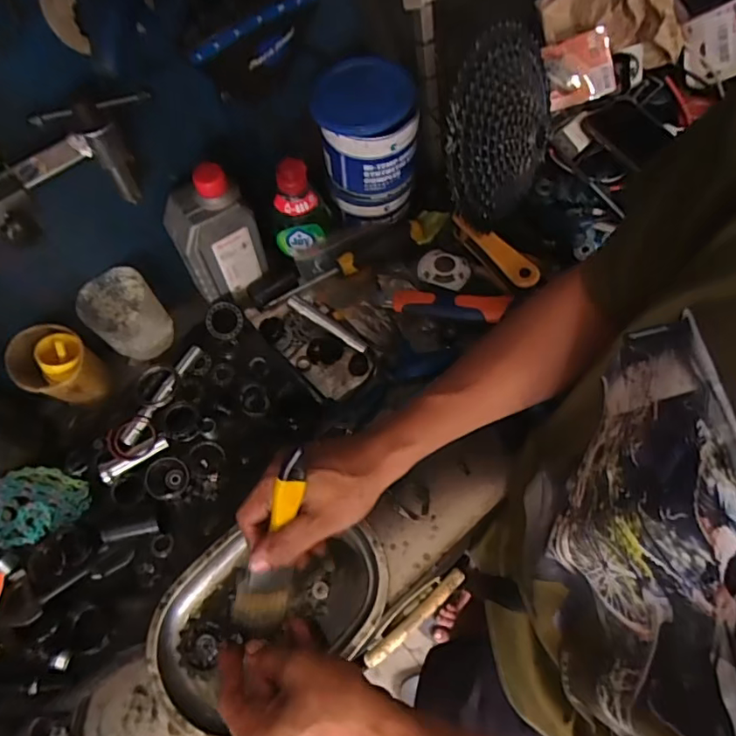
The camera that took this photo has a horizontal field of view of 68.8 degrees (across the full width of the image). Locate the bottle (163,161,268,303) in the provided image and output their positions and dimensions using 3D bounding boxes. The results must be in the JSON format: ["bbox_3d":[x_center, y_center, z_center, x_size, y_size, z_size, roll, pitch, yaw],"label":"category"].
[{"bbox_3d":[-0.161,-0.137,0.563,0.081,0.156,0.050,-35,68,-12],"label":"bottle"}]

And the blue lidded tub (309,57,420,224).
[{"bbox_3d":[-0.001,-0.238,0.576,0.096,0.139,0.094,-7,65,0],"label":"blue lidded tub"}]

